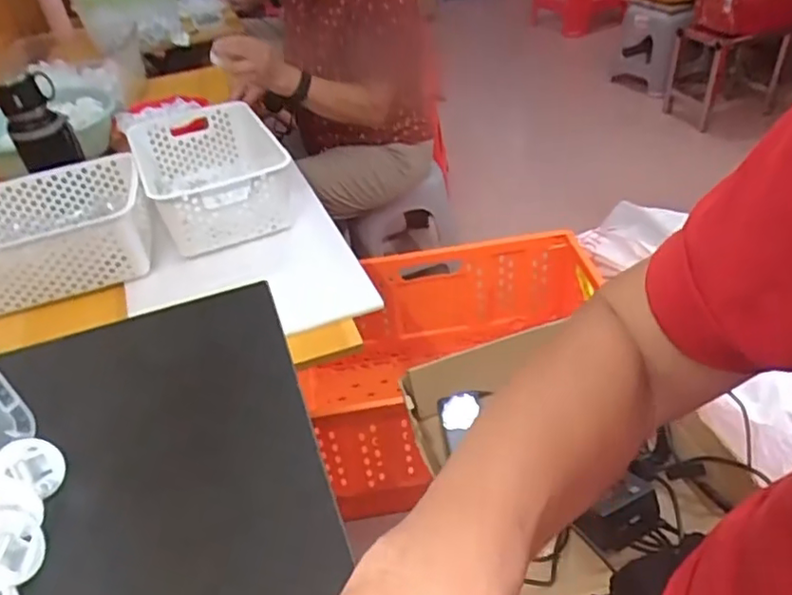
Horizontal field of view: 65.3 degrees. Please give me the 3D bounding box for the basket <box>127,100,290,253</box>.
[{"bbox_3d":[-0.296,-0.196,1.013,0.222,0.117,0.306,-15,39,-11],"label":"basket"}]

